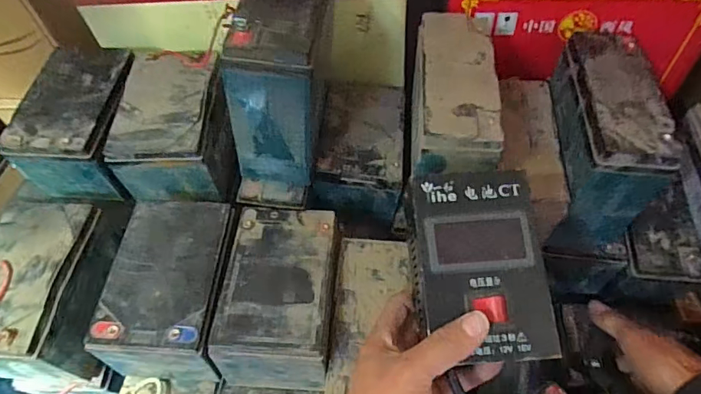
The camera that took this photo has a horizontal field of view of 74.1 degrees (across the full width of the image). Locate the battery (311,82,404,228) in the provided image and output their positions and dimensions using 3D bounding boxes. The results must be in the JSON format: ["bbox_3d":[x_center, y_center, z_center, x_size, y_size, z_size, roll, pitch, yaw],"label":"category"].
[{"bbox_3d":[0.016,-0.056,0.568,0.100,0.087,0.160,4,56,8],"label":"battery"}]

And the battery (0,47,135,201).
[{"bbox_3d":[-0.299,-0.082,0.534,0.113,0.094,0.148,1,55,6],"label":"battery"}]

